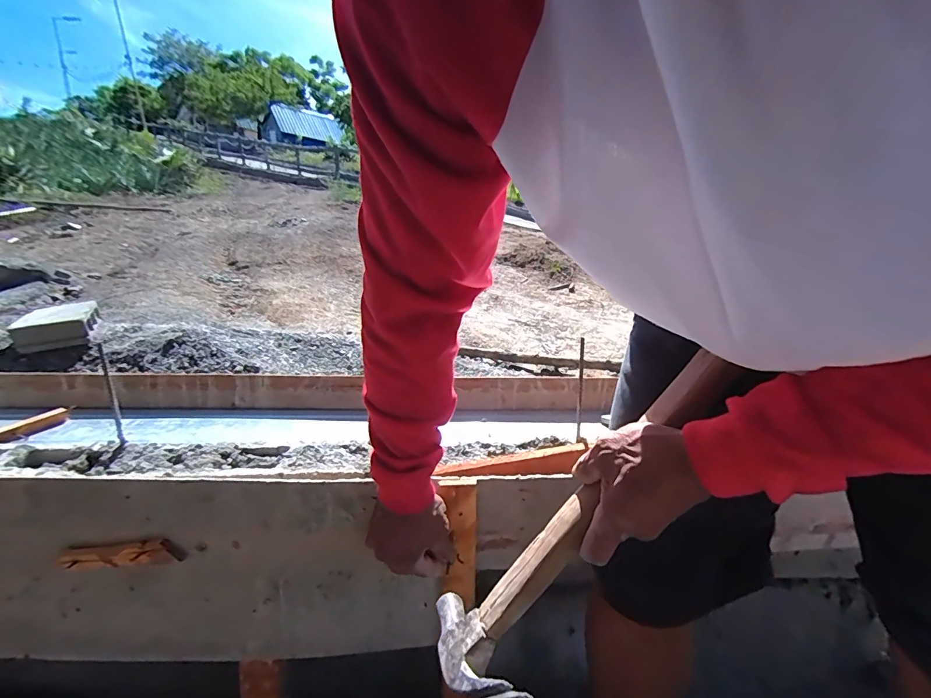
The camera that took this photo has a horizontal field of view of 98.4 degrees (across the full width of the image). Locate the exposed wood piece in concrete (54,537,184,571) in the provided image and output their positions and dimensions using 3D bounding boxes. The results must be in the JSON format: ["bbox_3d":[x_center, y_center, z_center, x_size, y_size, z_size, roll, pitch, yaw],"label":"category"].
[{"bbox_3d":[-0.394,0.236,0.458,0.128,0.027,0.017,1,14,-4],"label":"exposed wood piece in concrete"}]

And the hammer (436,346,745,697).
[{"bbox_3d":[0.097,0.134,0.332,0.022,0.334,0.112,41,-1,-19],"label":"hammer"}]

